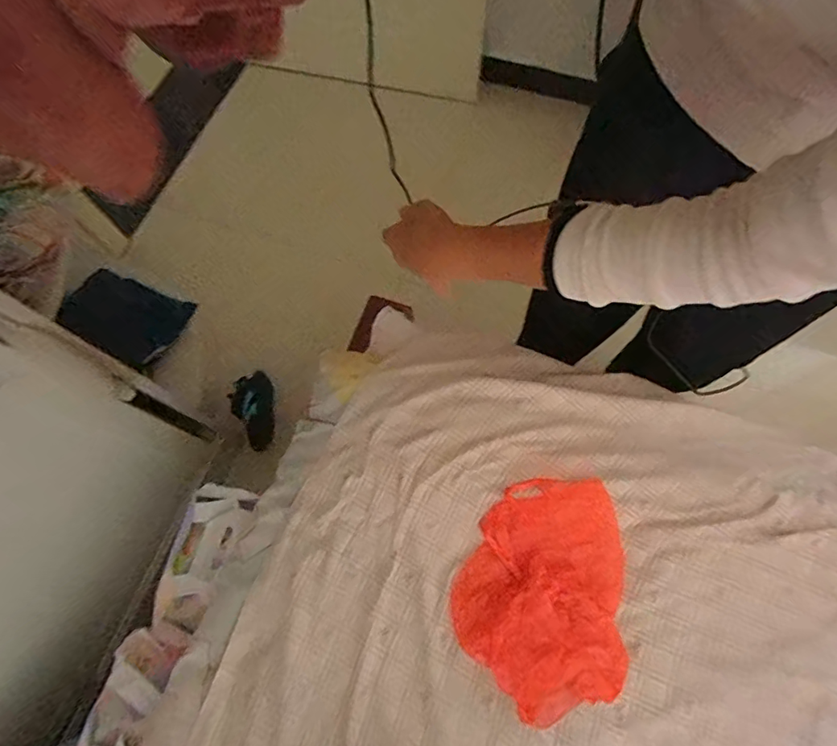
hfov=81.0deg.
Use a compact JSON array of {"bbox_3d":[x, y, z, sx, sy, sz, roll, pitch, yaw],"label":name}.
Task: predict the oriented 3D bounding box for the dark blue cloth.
[{"bbox_3d":[-0.722,-0.147,1.211,0.241,0.018,0.221,33,53,-6],"label":"dark blue cloth"}]

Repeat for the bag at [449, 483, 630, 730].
[{"bbox_3d":[0.149,0.262,0.595,0.200,0.033,0.258,7,70,4],"label":"bag"}]

